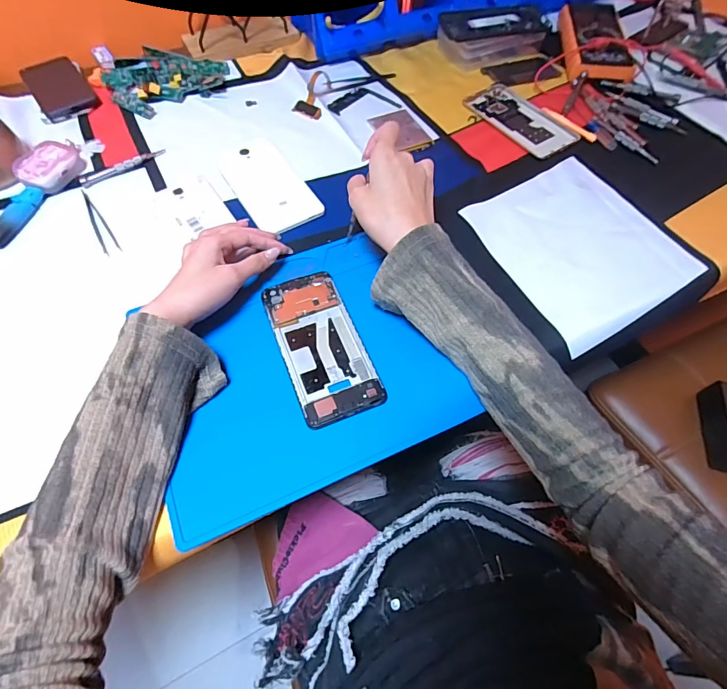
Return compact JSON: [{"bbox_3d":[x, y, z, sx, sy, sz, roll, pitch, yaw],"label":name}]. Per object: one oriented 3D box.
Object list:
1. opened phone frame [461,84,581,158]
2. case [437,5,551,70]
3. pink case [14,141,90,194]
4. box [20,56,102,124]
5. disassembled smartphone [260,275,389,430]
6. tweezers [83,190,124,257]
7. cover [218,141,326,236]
[{"bbox_3d":[0.207,-0.301,0.562,0.074,0.005,0.155,-29,64,-16],"label":"opened phone frame"},{"bbox_3d":[0.196,-0.459,0.629,0.155,0.046,0.071,-10,60,-6],"label":"case"},{"bbox_3d":[-0.367,-0.213,0.497,0.044,0.026,0.078,25,63,14],"label":"pink case"},{"bbox_3d":[-0.427,-0.358,0.590,0.072,0.015,0.139,-34,65,-18],"label":"box"},{"bbox_3d":[-0.040,-0.002,0.383,0.070,0.008,0.151,-19,62,-11],"label":"disassembled smartphone"},{"bbox_3d":[-0.294,-0.134,0.464,0.016,0.006,0.105,-33,65,-18],"label":"tweezers"},{"bbox_3d":[-0.115,-0.194,0.496,0.075,0.006,0.164,-27,63,-15],"label":"cover"}]

